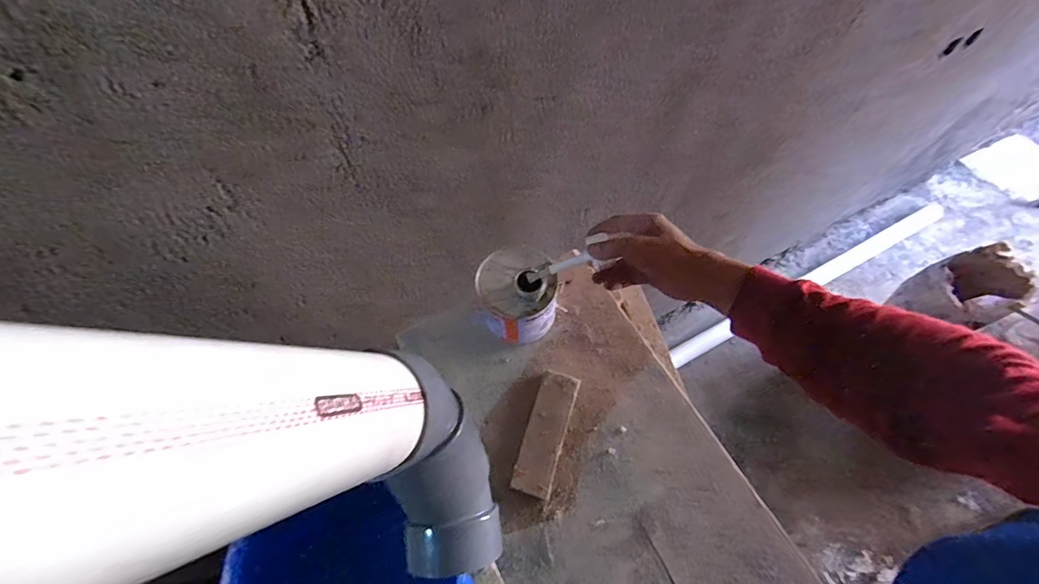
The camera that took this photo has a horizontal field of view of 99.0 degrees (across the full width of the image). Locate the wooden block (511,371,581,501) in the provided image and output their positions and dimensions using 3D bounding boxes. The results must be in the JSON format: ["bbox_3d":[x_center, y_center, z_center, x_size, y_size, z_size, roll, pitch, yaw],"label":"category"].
[{"bbox_3d":[0.032,0.167,0.532,0.045,0.009,0.143,17,64,9],"label":"wooden block"}]

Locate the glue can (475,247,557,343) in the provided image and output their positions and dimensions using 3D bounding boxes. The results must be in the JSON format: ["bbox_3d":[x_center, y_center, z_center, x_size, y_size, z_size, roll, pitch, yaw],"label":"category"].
[{"bbox_3d":[-0.002,0.004,0.554,0.095,0.114,0.093,-2,60,3],"label":"glue can"}]

